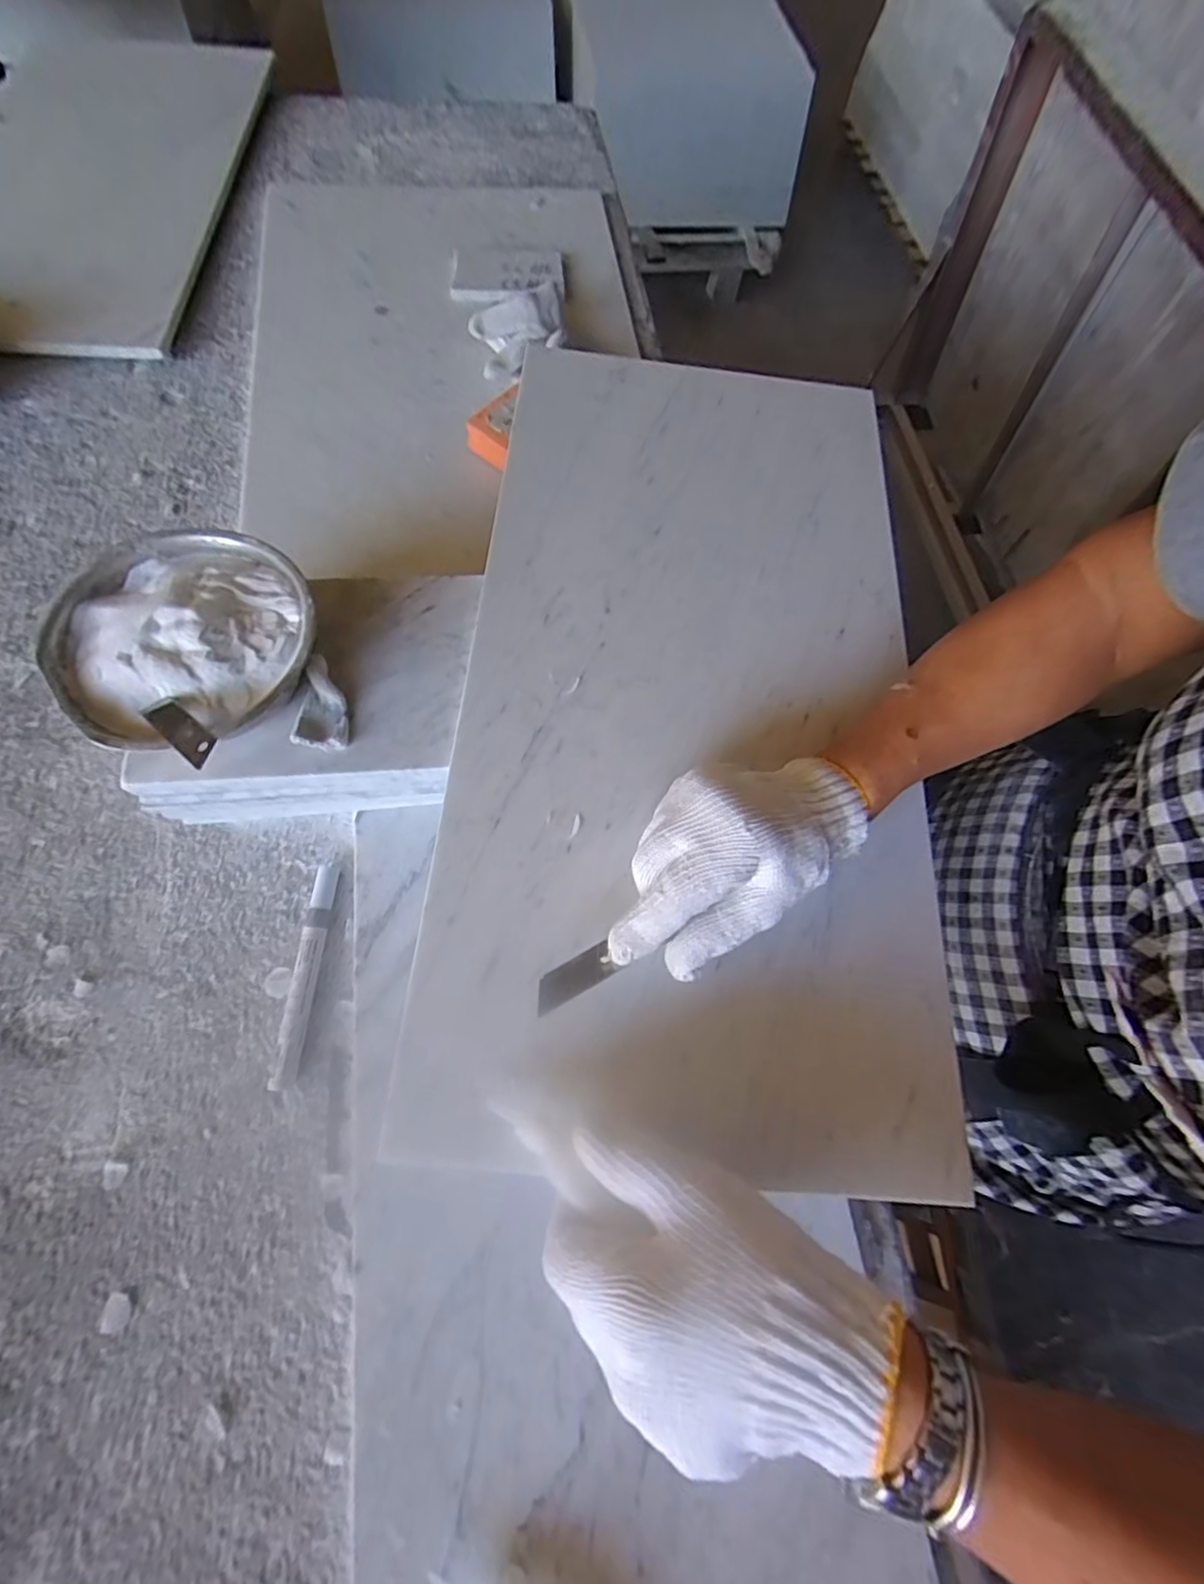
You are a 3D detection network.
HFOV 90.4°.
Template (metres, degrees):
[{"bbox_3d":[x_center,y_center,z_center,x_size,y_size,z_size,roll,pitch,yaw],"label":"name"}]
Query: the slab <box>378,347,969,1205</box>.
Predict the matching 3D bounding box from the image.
[{"bbox_3d":[0.063,-0.072,0.401,0.294,0.020,0.588,6,69,-3],"label":"slab"}]

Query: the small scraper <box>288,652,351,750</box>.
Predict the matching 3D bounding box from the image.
[{"bbox_3d":[-0.175,-0.055,0.376,0.030,0.020,0.056,3,67,-3],"label":"small scraper"}]

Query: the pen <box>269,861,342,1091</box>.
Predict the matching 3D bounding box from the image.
[{"bbox_3d":[-0.198,0.120,0.402,0.016,0.015,0.140,4,67,-3],"label":"pen"}]

